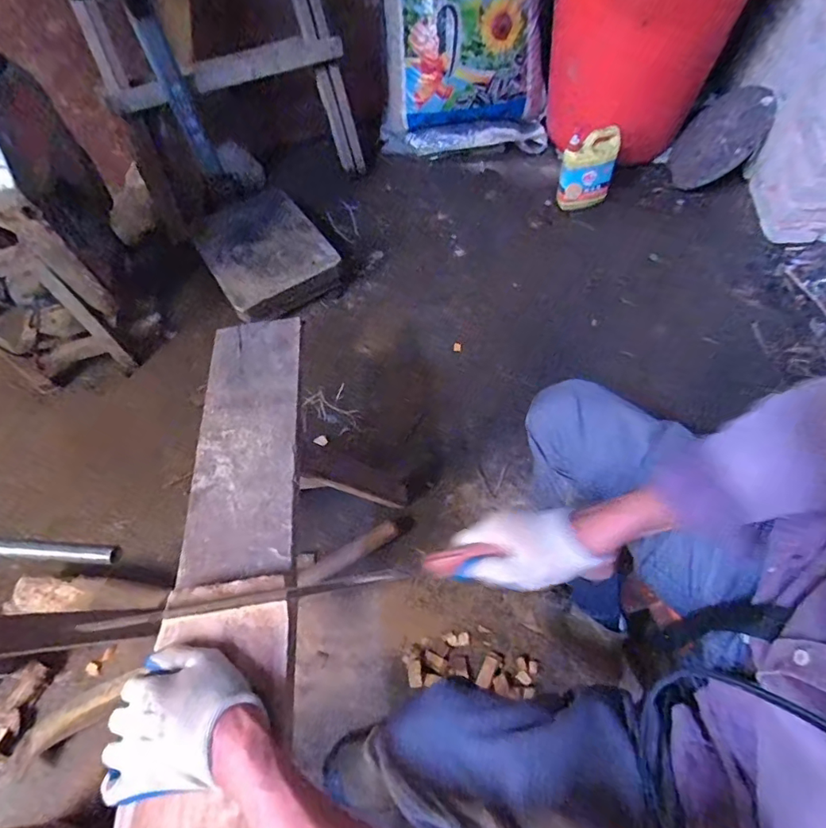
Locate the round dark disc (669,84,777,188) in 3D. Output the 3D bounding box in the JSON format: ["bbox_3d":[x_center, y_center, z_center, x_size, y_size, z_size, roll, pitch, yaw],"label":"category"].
[{"bbox_3d":[0.831,-0.755,1.312,0.018,0.261,0.193,8,74,-27],"label":"round dark disc"}]

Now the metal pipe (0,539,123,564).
[{"bbox_3d":[-0.541,0.158,0.584,0.386,0.027,0.022,2,60,6],"label":"metal pipe"}]

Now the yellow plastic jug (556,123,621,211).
[{"bbox_3d":[0.498,-0.696,1.385,0.143,0.211,0.090,14,66,9],"label":"yellow plastic jug"}]

